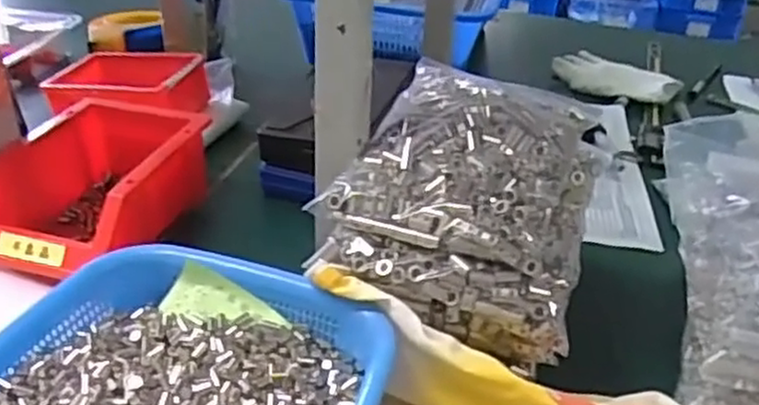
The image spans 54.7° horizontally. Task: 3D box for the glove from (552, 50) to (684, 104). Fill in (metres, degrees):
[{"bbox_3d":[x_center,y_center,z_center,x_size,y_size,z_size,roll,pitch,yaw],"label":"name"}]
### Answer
[{"bbox_3d":[0.305,-0.162,0.956,0.154,0.024,0.104,28,40,34],"label":"glove"}]

